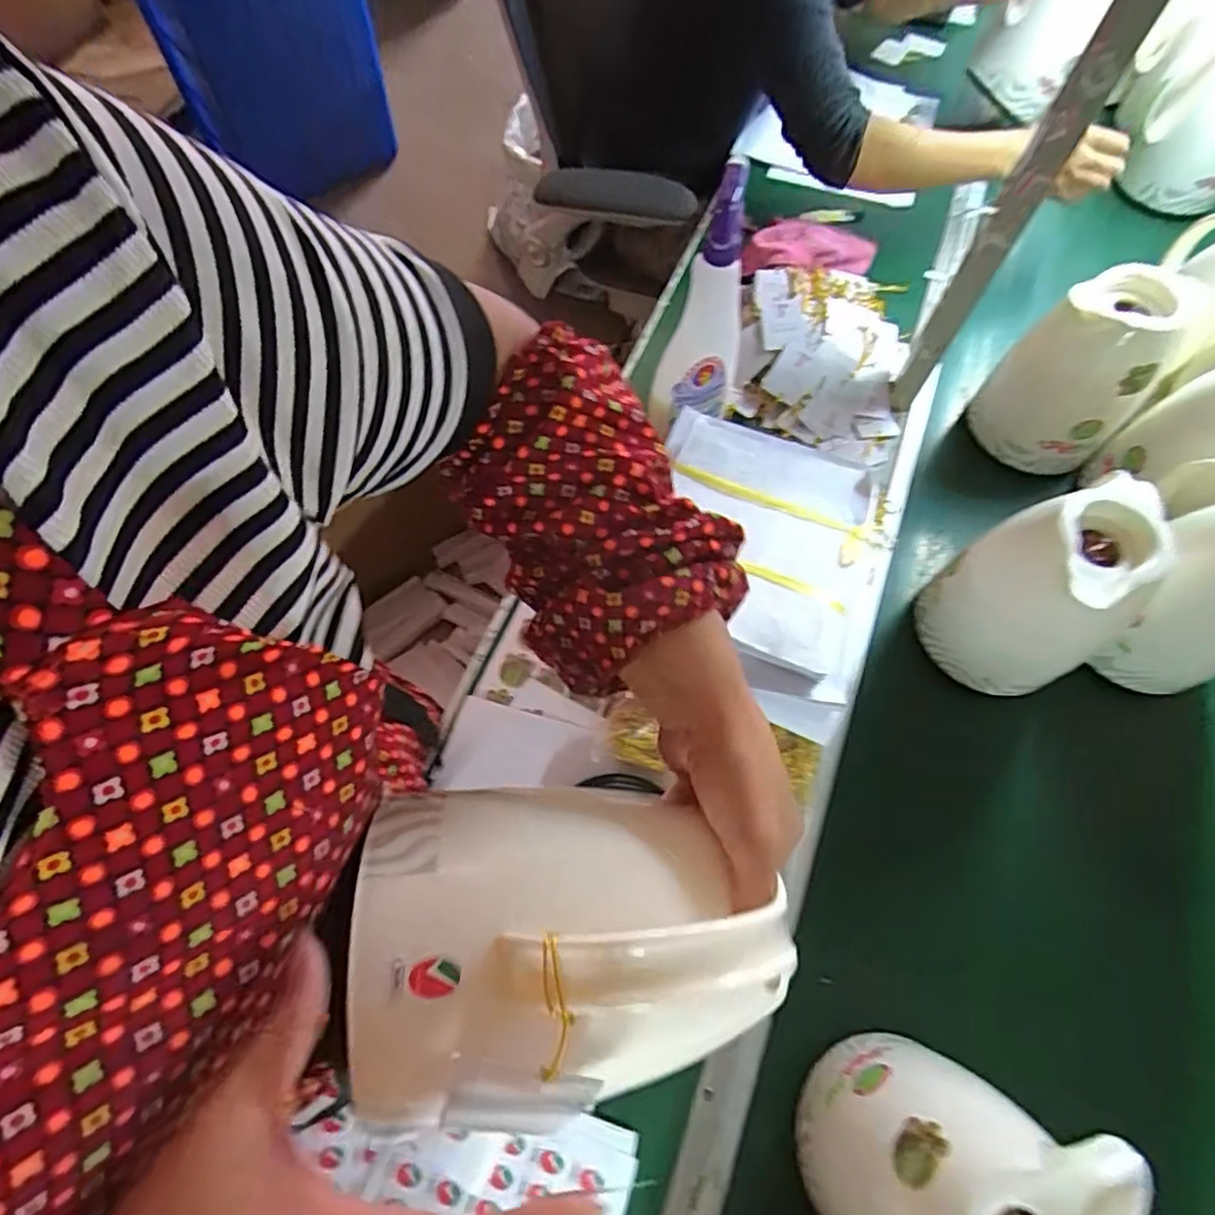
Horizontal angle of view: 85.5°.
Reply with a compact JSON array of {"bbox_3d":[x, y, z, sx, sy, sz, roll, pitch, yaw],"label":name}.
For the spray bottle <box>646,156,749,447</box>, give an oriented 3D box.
[{"bbox_3d":[0.083,-0.248,0.577,0.071,0.240,0.050,-34,71,-15],"label":"spray bottle"}]

